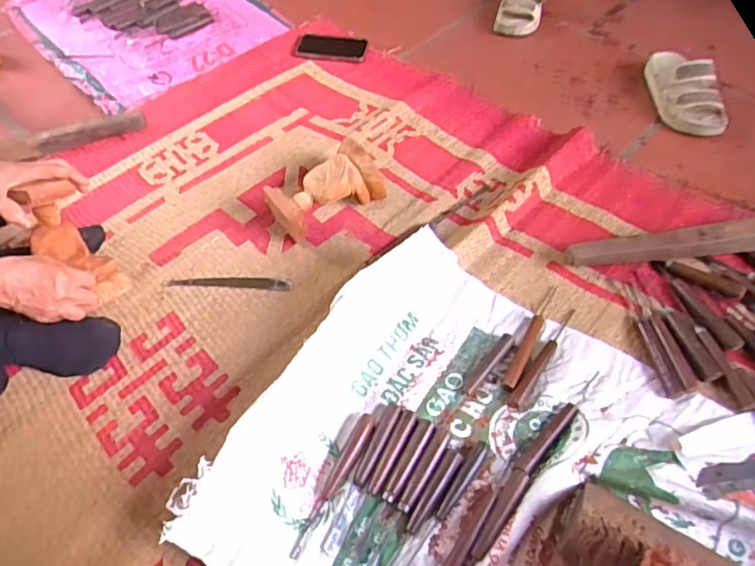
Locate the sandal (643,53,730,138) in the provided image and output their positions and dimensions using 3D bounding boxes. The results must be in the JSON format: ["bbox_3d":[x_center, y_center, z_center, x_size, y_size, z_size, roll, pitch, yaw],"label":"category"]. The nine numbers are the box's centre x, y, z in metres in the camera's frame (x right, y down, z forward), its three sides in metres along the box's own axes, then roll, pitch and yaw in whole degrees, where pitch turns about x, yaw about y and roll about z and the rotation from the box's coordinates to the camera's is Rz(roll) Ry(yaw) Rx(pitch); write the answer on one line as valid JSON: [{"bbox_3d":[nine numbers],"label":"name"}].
[{"bbox_3d":[0.564,-0.358,0.953,0.096,0.076,0.202,2,56,4],"label":"sandal"}]

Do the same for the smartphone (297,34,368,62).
[{"bbox_3d":[-0.100,-0.515,1.141,0.154,0.004,0.092,5,56,6],"label":"smartphone"}]

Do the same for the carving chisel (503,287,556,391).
[{"bbox_3d":[0.211,0.071,0.713,0.018,0.007,0.179,24,60,17],"label":"carving chisel"}]

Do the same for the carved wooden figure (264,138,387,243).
[{"bbox_3d":[-0.081,-0.148,0.847,0.188,0.087,0.086,-29,60,-16],"label":"carved wooden figure"}]

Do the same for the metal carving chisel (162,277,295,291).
[{"bbox_3d":[-0.229,-0.001,0.806,0.197,0.006,0.022,3,56,4],"label":"metal carving chisel"}]

